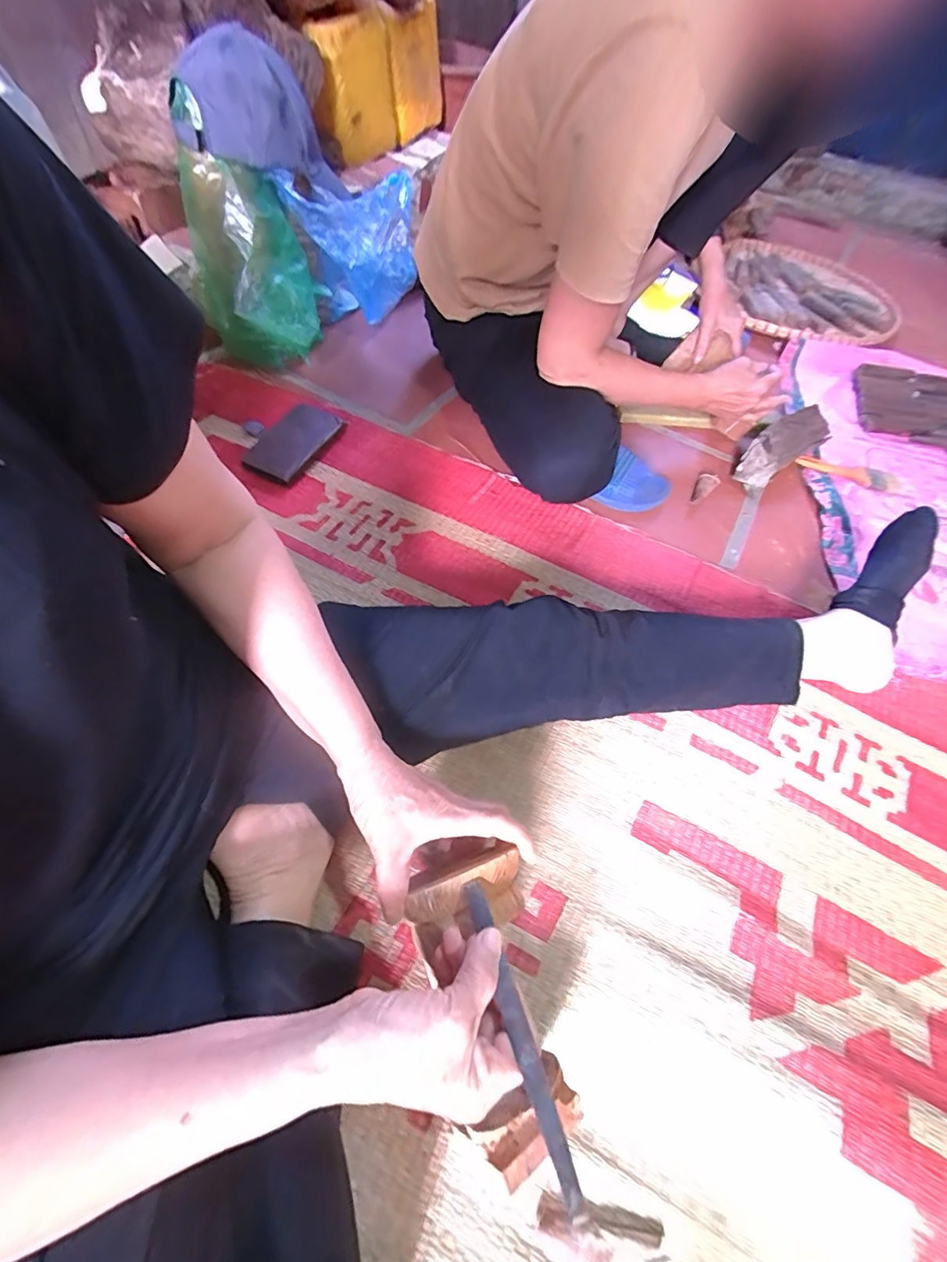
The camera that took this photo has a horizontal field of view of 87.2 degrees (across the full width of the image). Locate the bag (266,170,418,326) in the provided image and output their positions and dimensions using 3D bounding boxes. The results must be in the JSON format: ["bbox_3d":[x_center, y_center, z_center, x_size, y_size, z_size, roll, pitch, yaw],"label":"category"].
[{"bbox_3d":[-0.194,-0.614,0.811,0.181,0.222,0.152,-7,58,-9],"label":"bag"}]

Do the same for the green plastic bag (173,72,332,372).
[{"bbox_3d":[-0.321,-0.527,0.721,0.163,0.282,0.117,-5,58,-7],"label":"green plastic bag"}]

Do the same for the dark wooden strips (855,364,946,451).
[{"bbox_3d":[0.830,-0.416,0.917,0.211,0.021,0.212,12,57,4],"label":"dark wooden strips"}]

